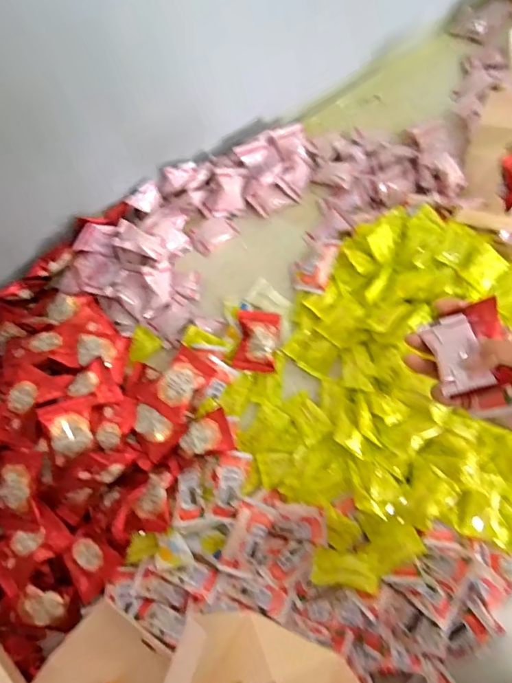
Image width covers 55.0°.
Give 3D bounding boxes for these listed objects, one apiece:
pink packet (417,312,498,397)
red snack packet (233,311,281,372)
[{"bbox_3d":[0.166,0.010,0.405,0.036,0.018,0.062,-9,74,-2],"label":"pink packet"},{"bbox_3d":[0.002,-0.002,0.584,0.049,0.011,0.070,5,72,3],"label":"red snack packet"}]

